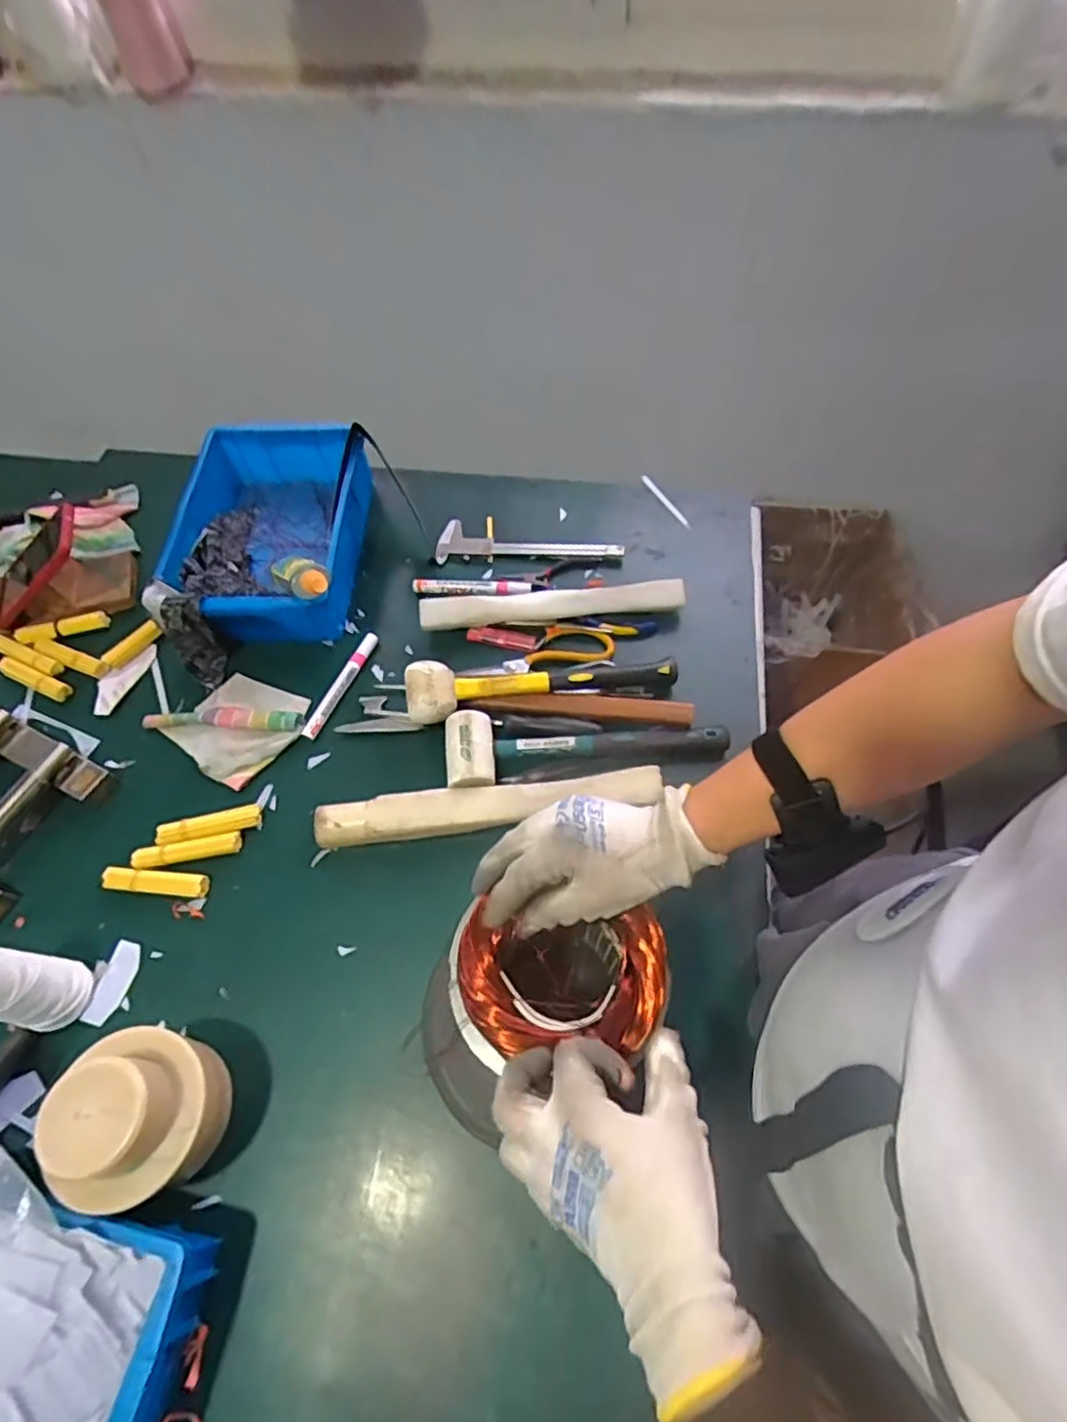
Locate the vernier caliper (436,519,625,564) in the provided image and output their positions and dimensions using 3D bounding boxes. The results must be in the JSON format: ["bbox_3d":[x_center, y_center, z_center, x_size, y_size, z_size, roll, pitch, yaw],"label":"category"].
[{"bbox_3d":[-0.006,-0.216,0.830,0.228,0.011,0.061,0,60,3],"label":"vernier caliper"}]

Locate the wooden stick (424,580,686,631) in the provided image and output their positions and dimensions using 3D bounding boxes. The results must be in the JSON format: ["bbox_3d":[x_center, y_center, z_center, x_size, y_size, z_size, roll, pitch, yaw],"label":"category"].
[{"bbox_3d":[0.022,-0.119,0.755,0.292,0.037,0.026,-6,60,0],"label":"wooden stick"}]

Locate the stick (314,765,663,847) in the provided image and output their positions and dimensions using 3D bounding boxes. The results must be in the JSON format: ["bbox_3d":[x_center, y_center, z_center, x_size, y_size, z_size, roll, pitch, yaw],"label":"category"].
[{"bbox_3d":[-0.044,0.089,0.652,0.331,0.026,0.045,-9,60,-2],"label":"stick"}]

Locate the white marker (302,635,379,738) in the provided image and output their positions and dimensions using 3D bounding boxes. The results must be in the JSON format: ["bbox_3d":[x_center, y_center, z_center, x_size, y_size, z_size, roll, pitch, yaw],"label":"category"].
[{"bbox_3d":[-0.213,-0.030,0.738,0.018,0.013,0.139,19,63,14],"label":"white marker"}]

